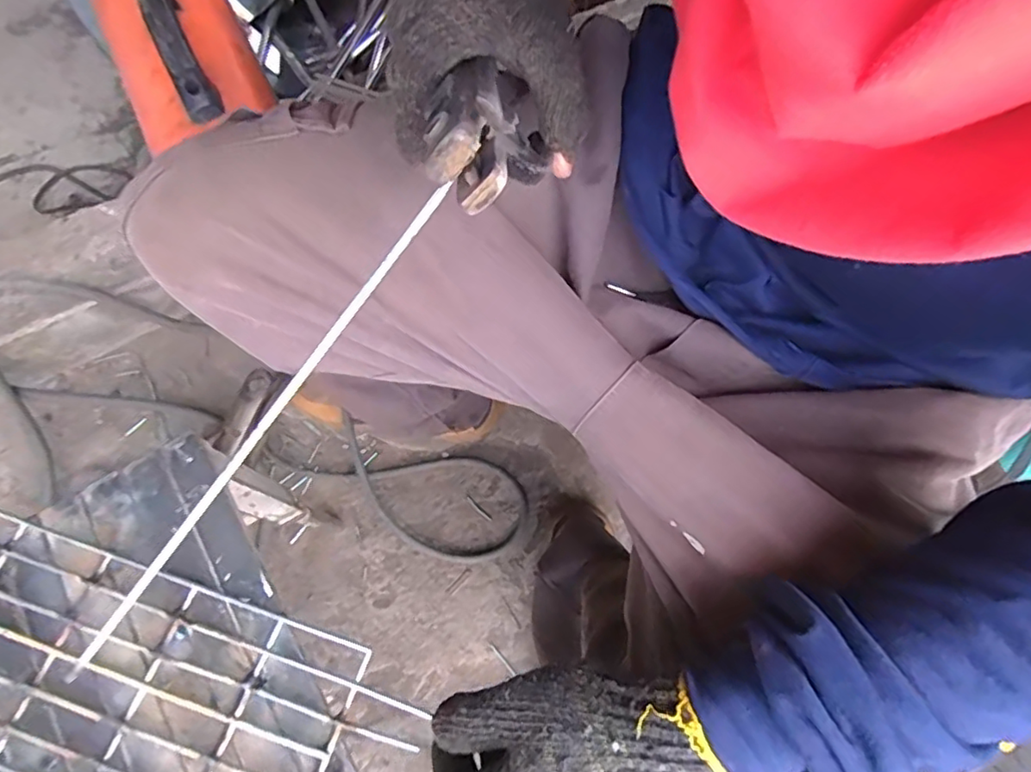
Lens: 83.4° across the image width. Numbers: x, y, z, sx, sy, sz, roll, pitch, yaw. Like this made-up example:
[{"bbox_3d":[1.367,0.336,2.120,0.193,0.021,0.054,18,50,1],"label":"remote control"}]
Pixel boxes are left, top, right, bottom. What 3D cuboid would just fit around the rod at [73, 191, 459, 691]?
[{"bbox_3d":[-0.113,0.025,0.241,0.006,0.004,0.269,35,99,-28],"label":"rod"}]

